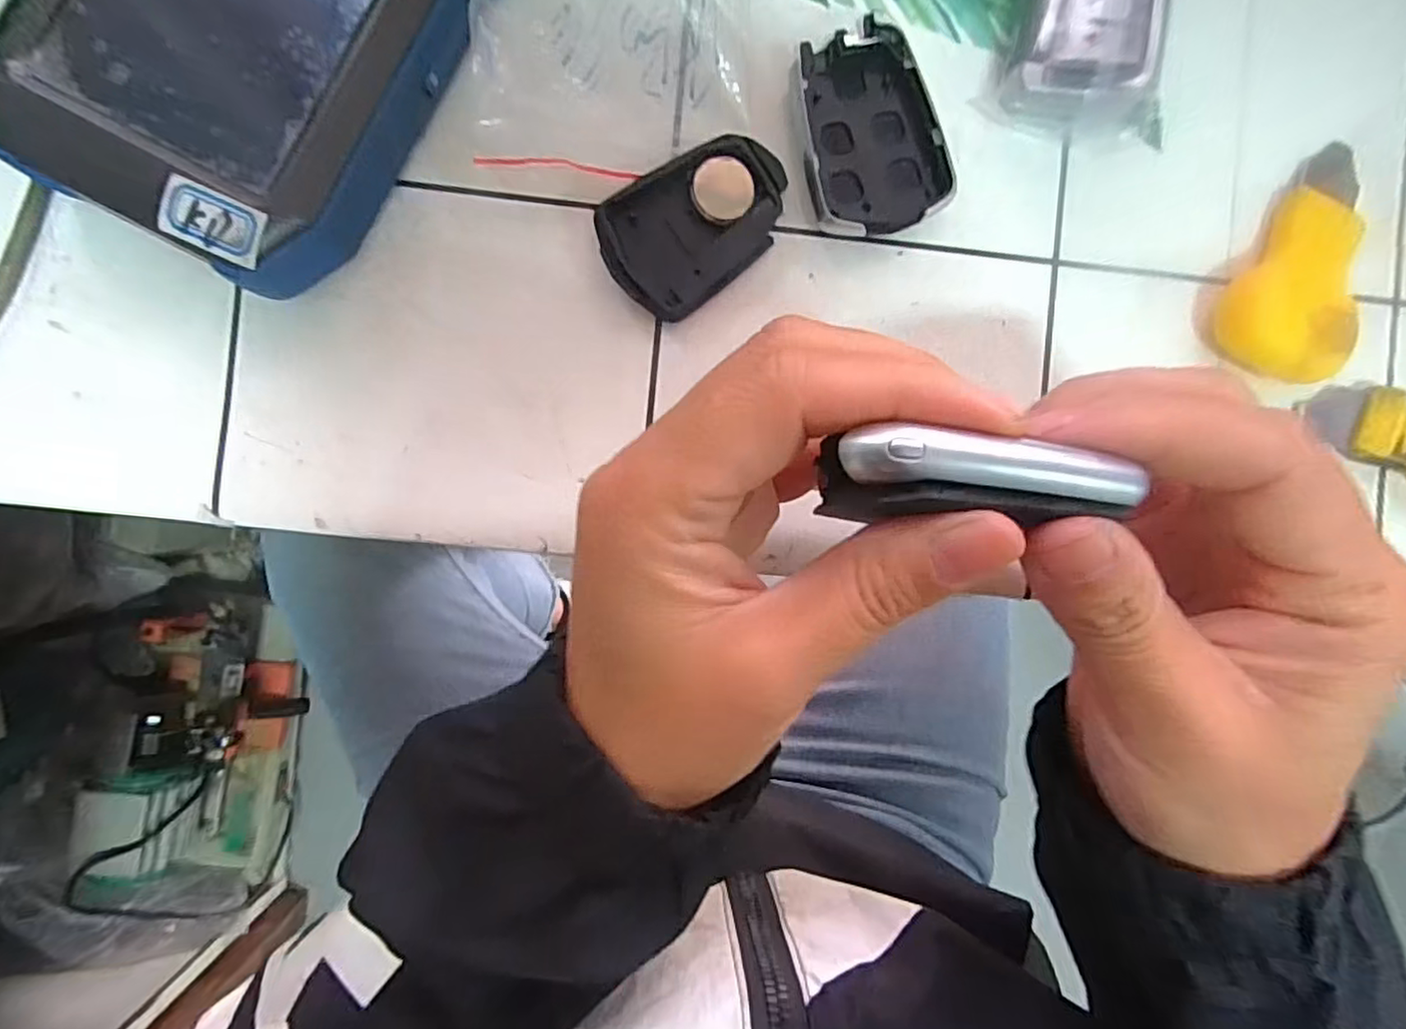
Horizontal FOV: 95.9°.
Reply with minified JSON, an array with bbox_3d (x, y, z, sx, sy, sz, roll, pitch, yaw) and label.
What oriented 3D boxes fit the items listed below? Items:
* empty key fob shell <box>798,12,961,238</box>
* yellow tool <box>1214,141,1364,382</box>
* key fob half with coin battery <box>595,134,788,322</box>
[{"bbox_3d":[0.047,-0.113,0.189,0.042,0.009,0.058,-19,92,-3],"label":"empty key fob shell"},{"bbox_3d":[0.181,-0.079,0.192,0.034,0.021,0.081,21,90,-3],"label":"yellow tool"},{"bbox_3d":[-0.002,-0.085,0.185,0.056,0.004,0.038,-38,93,-2],"label":"key fob half with coin battery"}]

